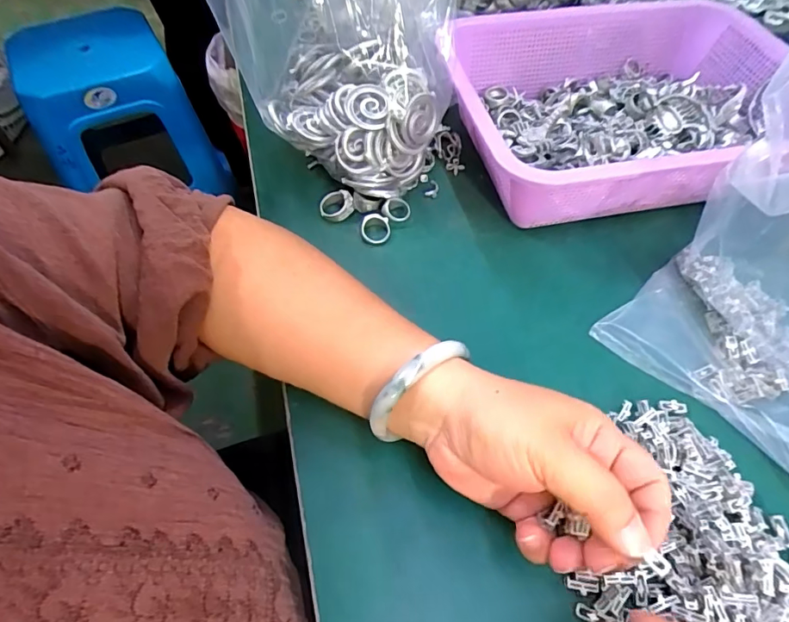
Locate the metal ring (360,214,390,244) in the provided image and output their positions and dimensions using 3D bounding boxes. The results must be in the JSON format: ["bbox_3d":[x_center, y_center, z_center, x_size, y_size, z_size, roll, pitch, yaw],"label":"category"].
[{"bbox_3d":[-0.015,-0.067,0.392,0.026,0.008,0.026,2,78,-8],"label":"metal ring"}]

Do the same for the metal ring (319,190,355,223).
[{"bbox_3d":[-0.048,-0.087,0.402,0.028,0.011,0.024,-6,86,14],"label":"metal ring"}]

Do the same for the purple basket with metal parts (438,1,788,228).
[{"bbox_3d":[0.201,-0.177,0.425,0.316,0.084,0.217,-14,58,-10],"label":"purple basket with metal parts"}]

